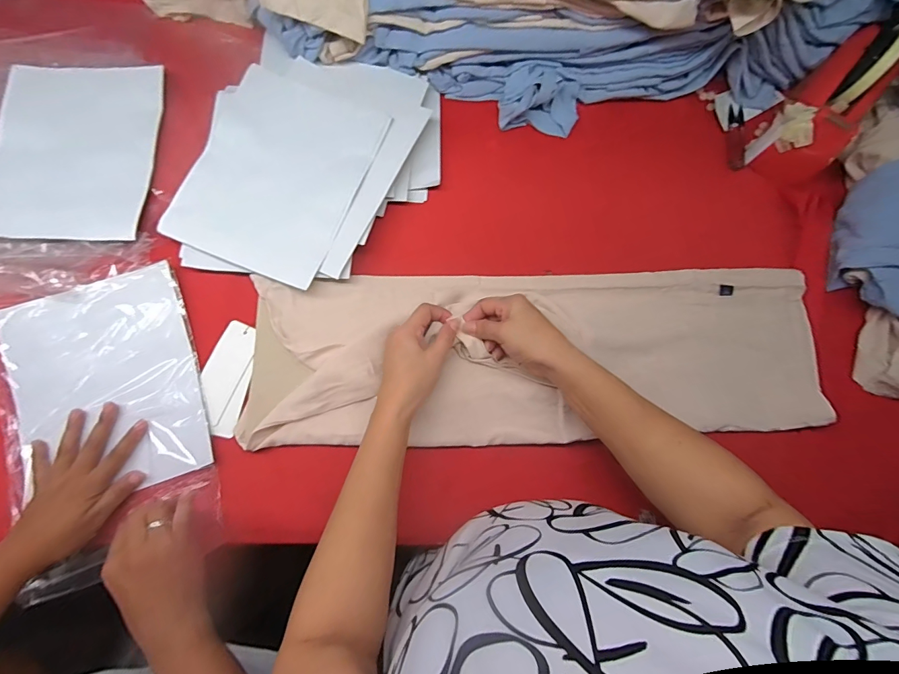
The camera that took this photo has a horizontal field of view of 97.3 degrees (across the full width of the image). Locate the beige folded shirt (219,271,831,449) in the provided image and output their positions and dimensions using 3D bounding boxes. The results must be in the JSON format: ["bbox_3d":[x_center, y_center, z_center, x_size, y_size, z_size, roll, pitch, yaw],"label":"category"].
[{"bbox_3d":[0.097,0.018,0.464,0.648,0.035,0.199,-3,74,-1],"label":"beige folded shirt"}]

